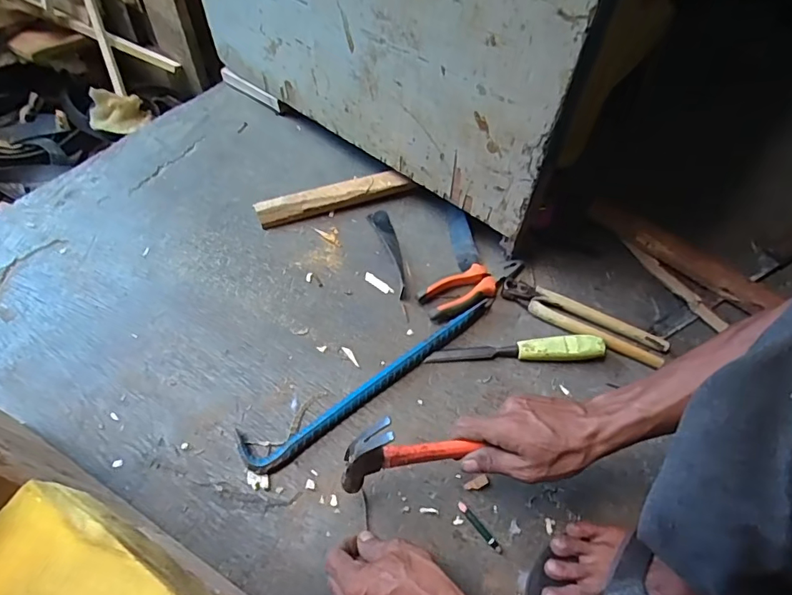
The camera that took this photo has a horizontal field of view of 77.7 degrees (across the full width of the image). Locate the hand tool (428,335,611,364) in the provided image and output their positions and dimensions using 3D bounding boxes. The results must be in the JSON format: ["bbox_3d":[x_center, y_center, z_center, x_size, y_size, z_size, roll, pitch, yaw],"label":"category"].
[{"bbox_3d":[0.153,0.066,0.630,0.223,0.024,0.028,2,58,-4],"label":"hand tool"}]

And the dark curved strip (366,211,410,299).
[{"bbox_3d":[-0.006,-0.067,0.709,0.031,0.011,0.159,-14,56,-9],"label":"dark curved strip"}]

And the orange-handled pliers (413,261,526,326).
[{"bbox_3d":[0.108,-0.019,0.678,0.162,0.024,0.056,-29,65,-21],"label":"orange-handled pliers"}]

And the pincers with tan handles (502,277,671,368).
[{"bbox_3d":[0.251,0.029,0.663,0.220,0.023,0.043,26,60,11],"label":"pincers with tan handles"}]

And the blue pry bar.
[{"bbox_3d":[-0.017,0.098,0.597,0.357,0.022,0.052,-26,64,-19],"label":"blue pry bar"}]

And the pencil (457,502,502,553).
[{"bbox_3d":[0.089,0.244,0.523,0.009,0.006,0.061,-34,67,-23],"label":"pencil"}]

